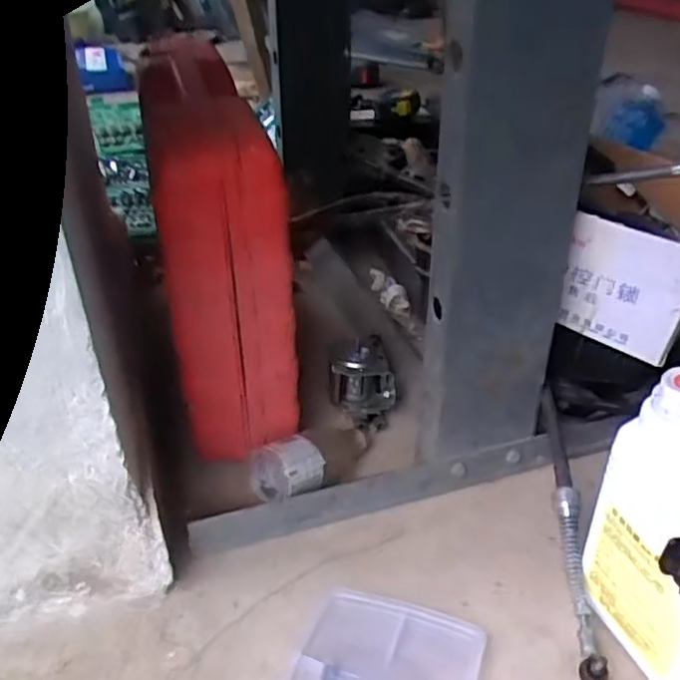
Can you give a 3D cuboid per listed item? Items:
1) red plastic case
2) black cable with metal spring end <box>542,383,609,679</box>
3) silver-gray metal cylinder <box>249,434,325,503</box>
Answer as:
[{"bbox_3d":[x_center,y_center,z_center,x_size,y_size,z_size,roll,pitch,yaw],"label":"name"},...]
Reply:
[{"bbox_3d":[-0.140,-0.114,0.826,0.119,0.355,0.369,-8,34,-10],"label":"red plastic case"},{"bbox_3d":[0.216,0.171,0.652,0.020,0.035,0.275,1,52,4],"label":"black cable with metal spring end"},{"bbox_3d":[-0.055,0.146,0.741,0.075,0.071,0.065,-9,34,-10],"label":"silver-gray metal cylinder"}]

